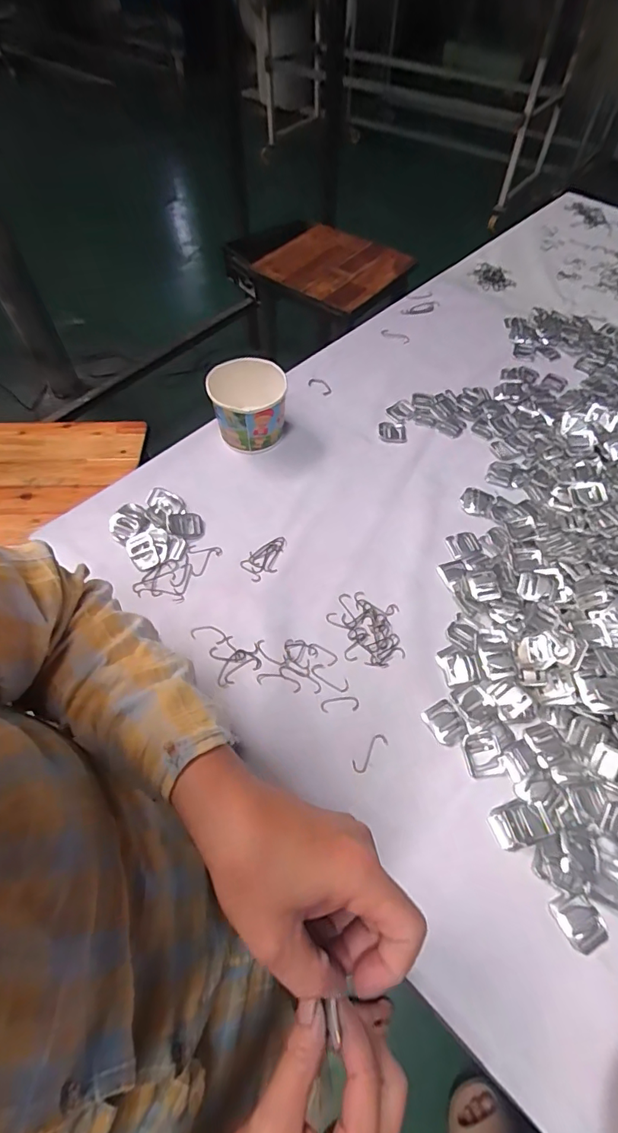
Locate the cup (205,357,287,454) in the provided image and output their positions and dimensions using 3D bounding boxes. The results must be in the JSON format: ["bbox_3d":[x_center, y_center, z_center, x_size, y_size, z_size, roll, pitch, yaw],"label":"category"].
[{"bbox_3d":[-0.074,-0.196,0.585,0.086,0.075,0.090,0,58,0],"label":"cup"}]

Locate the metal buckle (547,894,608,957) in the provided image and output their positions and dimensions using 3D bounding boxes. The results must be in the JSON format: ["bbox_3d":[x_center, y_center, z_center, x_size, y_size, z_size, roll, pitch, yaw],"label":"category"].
[{"bbox_3d":[0.200,0.262,0.352,0.030,0.005,0.036,-31,60,0],"label":"metal buckle"}]

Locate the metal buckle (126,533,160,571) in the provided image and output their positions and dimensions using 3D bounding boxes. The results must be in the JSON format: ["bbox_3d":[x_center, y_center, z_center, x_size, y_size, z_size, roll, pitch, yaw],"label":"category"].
[{"bbox_3d":[-0.178,-0.016,0.508,0.028,0.008,0.039,-21,61,-13],"label":"metal buckle"}]

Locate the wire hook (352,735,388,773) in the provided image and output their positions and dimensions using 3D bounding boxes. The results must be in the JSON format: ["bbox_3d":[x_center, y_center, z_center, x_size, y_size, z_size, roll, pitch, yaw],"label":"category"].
[{"bbox_3d":[0.053,0.162,0.412,0.038,0.004,0.013,-38,66,-21],"label":"wire hook"}]

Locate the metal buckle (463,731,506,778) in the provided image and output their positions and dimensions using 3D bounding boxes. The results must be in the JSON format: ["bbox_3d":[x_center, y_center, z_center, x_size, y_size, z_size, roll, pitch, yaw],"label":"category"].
[{"bbox_3d":[0.150,0.160,0.407,0.030,0.005,0.035,-7,59,-4],"label":"metal buckle"}]

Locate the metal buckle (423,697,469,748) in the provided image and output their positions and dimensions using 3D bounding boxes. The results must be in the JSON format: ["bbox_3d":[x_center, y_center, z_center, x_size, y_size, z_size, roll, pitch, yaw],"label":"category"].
[{"bbox_3d":[0.123,0.140,0.423,0.031,0.004,0.037,-25,62,-15],"label":"metal buckle"}]

